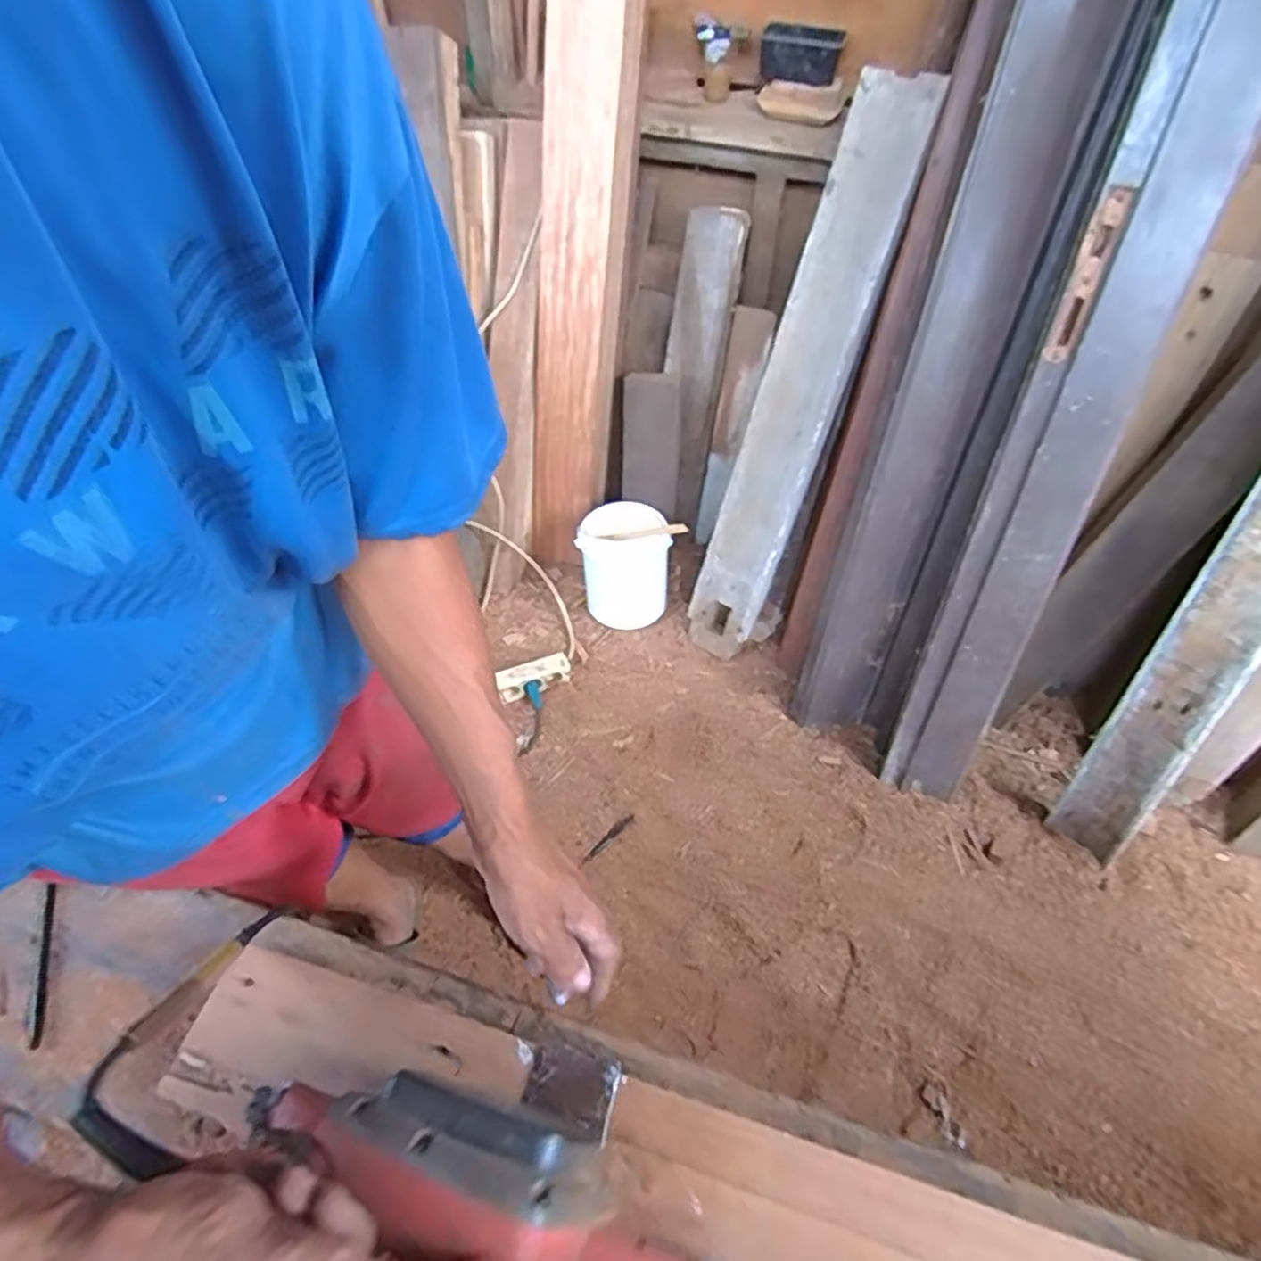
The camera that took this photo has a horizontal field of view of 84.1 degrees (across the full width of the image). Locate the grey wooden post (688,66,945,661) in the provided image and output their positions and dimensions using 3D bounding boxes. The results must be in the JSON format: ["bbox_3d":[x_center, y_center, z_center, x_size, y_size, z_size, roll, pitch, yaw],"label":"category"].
[{"bbox_3d":[0.282,-0.377,1.216,0.148,0.959,0.060,23,30,14],"label":"grey wooden post"}]

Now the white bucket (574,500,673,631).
[{"bbox_3d":[-0.012,-0.136,1.413,0.179,0.211,0.160,8,54,4],"label":"white bucket"}]

